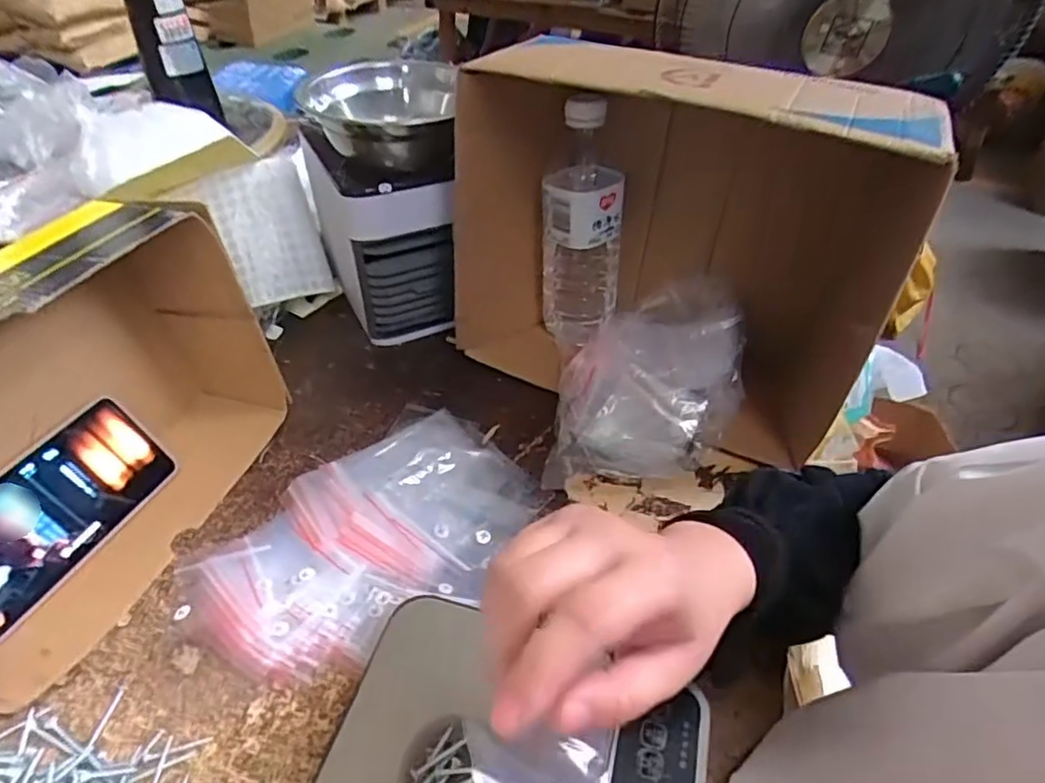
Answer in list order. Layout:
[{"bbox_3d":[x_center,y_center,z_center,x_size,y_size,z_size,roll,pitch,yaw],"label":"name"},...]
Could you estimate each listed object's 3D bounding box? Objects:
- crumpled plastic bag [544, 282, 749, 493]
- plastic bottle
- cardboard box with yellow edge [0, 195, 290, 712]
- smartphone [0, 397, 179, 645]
[{"bbox_3d":[0.108,-0.013,0.524,0.140,0.069,0.193,10,45,7],"label":"crumpled plastic bag"},{"bbox_3d":[0.053,-0.143,0.545,0.075,0.214,0.076,6,45,3],"label":"plastic bottle"},{"bbox_3d":[-0.290,0.025,0.386,0.113,0.186,0.270,15,46,12],"label":"cardboard box with yellow edge"},{"bbox_3d":[-0.312,0.082,0.407,0.006,0.077,0.164,-9,35,35],"label":"smartphone"}]

